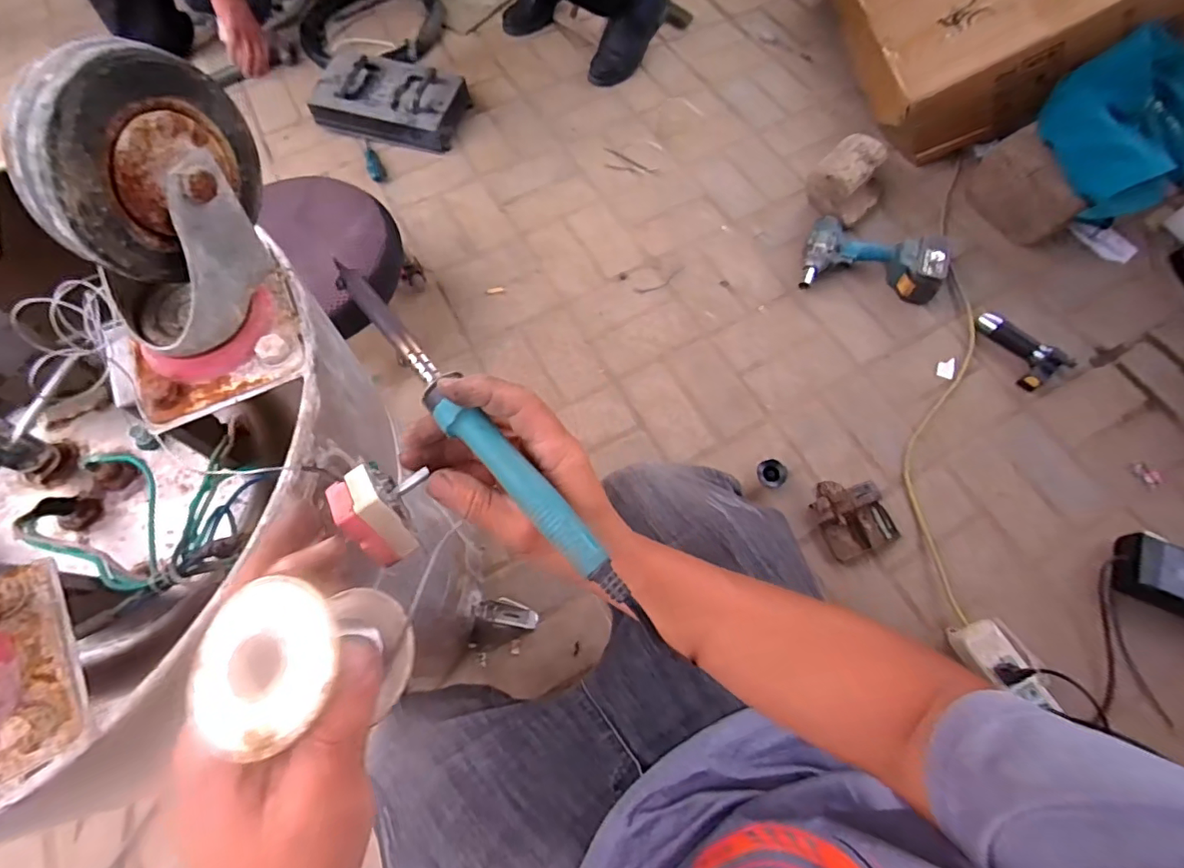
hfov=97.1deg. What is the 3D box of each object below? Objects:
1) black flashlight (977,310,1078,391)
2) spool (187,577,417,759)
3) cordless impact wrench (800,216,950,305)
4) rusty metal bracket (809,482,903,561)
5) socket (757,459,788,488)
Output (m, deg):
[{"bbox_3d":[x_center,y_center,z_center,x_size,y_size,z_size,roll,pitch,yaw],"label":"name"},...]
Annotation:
[{"bbox_3d":[0.727,-0.154,0.886,0.043,0.067,0.152,-19,67,-6],"label":"black flashlight"},{"bbox_3d":[-0.104,0.084,0.191,0.061,0.052,0.057,6,72,13],"label":"spool"},{"bbox_3d":[0.515,-0.324,0.956,0.237,0.097,0.142,16,68,9],"label":"cordless impact wrench"},{"bbox_3d":[0.415,0.121,0.810,0.113,0.072,0.118,-19,67,-6],"label":"rusty metal bracket"},{"bbox_3d":[0.294,0.064,0.851,0.049,0.020,0.046,-1,66,2],"label":"socket"}]

